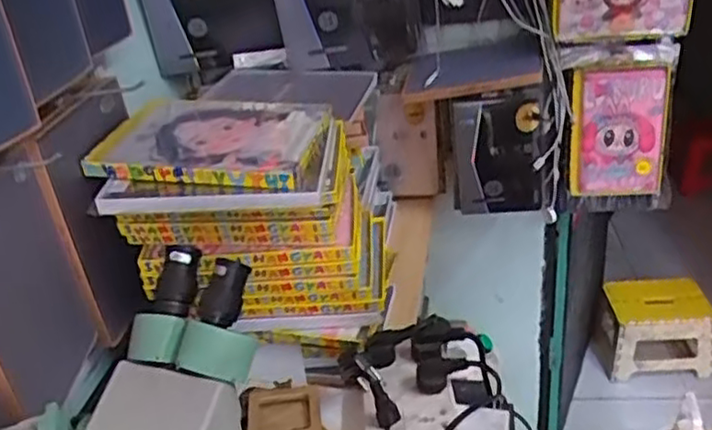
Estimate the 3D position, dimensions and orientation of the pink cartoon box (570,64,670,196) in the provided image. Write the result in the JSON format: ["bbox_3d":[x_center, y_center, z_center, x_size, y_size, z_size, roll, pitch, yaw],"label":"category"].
[{"bbox_3d":[0.449,-0.140,1.193,0.156,0.224,0.036,-1,29,10],"label":"pink cartoon box"}]

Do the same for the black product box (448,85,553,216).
[{"bbox_3d":[0.242,-0.107,1.183,0.164,0.215,0.053,2,30,16],"label":"black product box"}]

